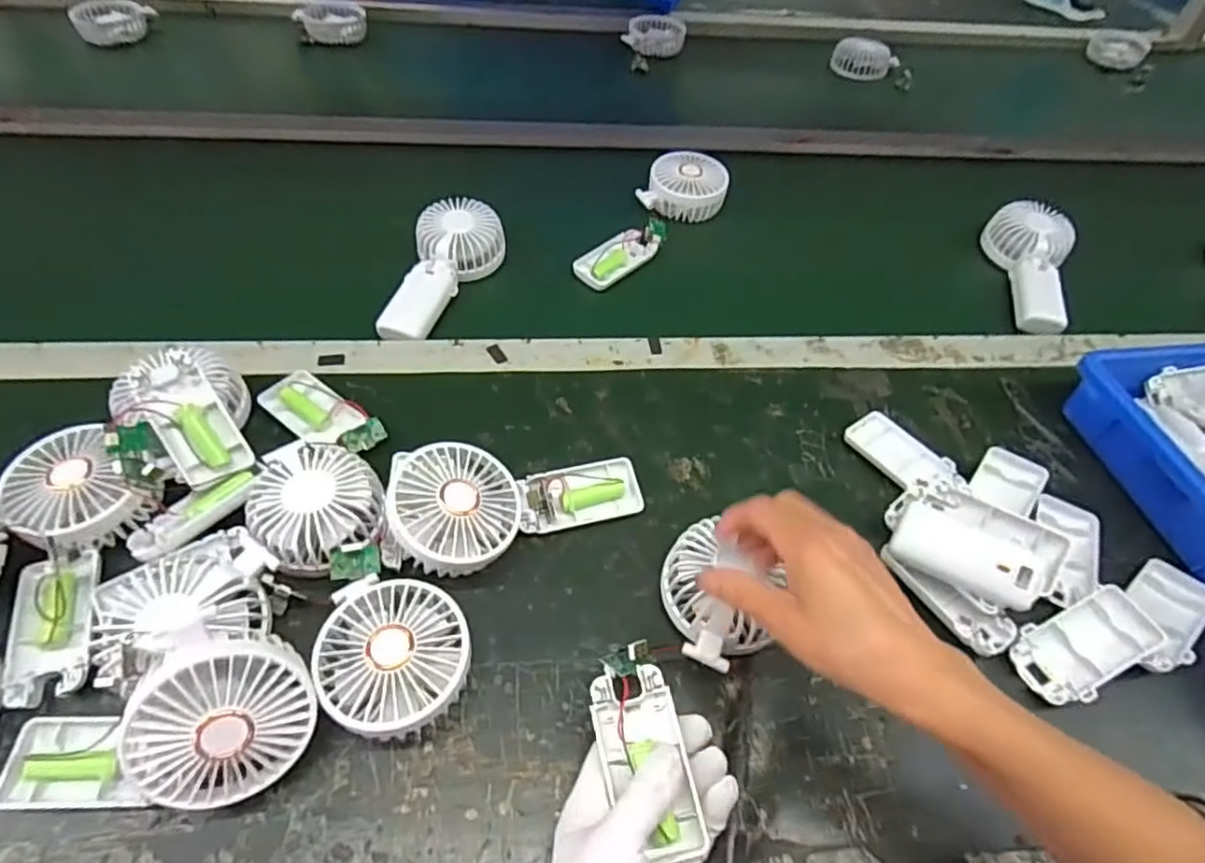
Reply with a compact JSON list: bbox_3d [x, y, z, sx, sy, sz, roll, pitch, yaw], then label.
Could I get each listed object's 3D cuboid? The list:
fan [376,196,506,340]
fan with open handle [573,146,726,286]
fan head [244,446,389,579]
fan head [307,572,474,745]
[{"bbox_3d":[-0.162,-0.156,0.644,0.078,0.044,0.174,18,63,10],"label":"fan"},{"bbox_3d":[0.056,-0.232,0.714,0.084,0.049,0.225,28,54,18],"label":"fan with open handle"},{"bbox_3d":[-0.191,0.051,0.443,0.080,0.033,0.081,2,50,-3],"label":"fan head"},{"bbox_3d":[-0.125,0.133,0.394,0.082,0.048,0.097,-21,55,-20],"label":"fan head"}]

